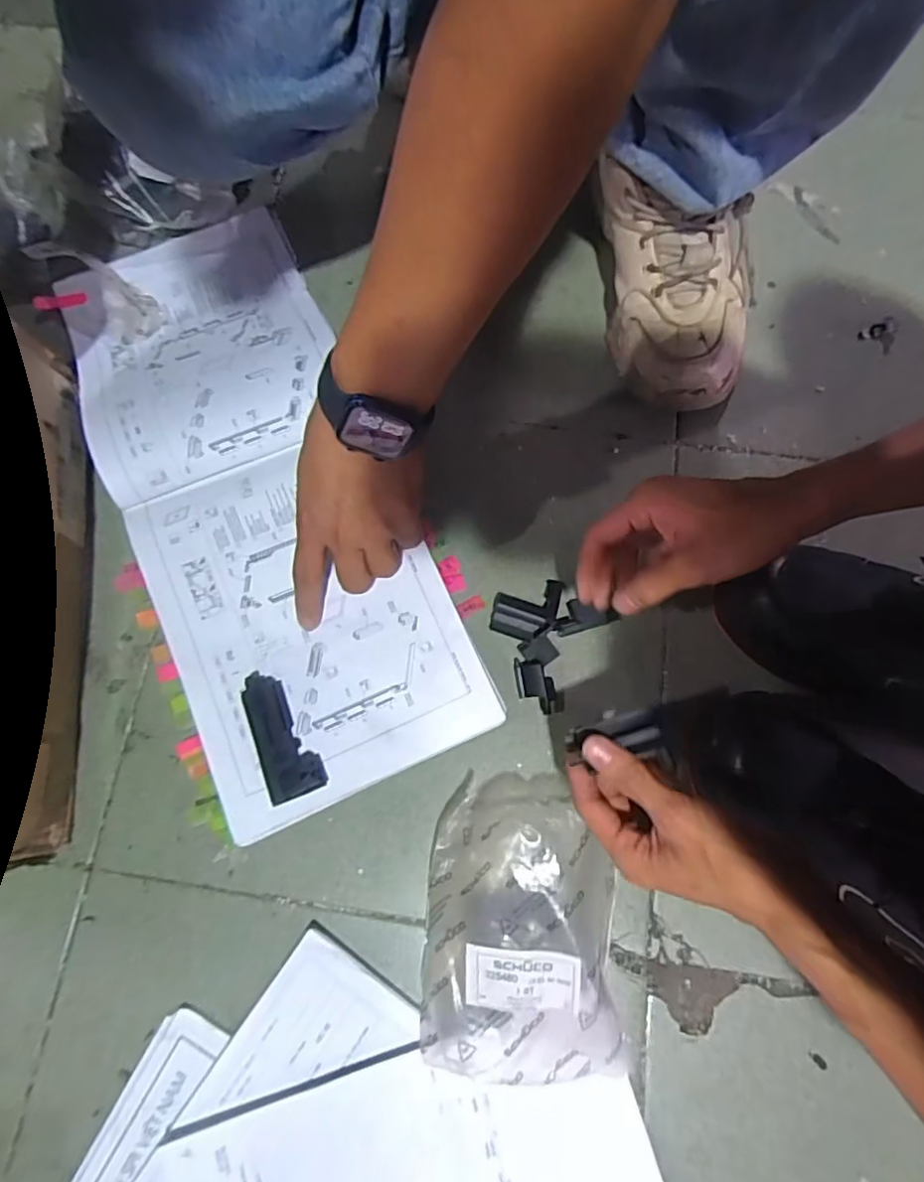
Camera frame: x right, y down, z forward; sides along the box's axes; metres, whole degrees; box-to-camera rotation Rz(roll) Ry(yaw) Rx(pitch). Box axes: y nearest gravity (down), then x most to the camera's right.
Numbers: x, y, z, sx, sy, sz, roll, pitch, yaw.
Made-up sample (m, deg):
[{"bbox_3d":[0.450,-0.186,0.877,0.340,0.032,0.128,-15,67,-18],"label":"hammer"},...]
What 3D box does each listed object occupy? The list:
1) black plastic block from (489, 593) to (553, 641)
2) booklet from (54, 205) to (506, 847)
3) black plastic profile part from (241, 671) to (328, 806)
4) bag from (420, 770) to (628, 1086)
[{"bbox_3d":[0.046,0.020,0.473,0.044,0.024,0.033,18,74,4],"label":"black plastic block"},{"bbox_3d":[-0.171,-0.089,0.479,0.207,0.043,0.515,-24,79,-5],"label":"booklet"},{"bbox_3d":[-0.132,0.102,0.428,0.037,0.020,0.092,-24,75,-7],"label":"black plastic profile part"},{"bbox_3d":[0.037,0.211,0.383,0.120,0.055,0.175,2,74,0],"label":"bag"}]

